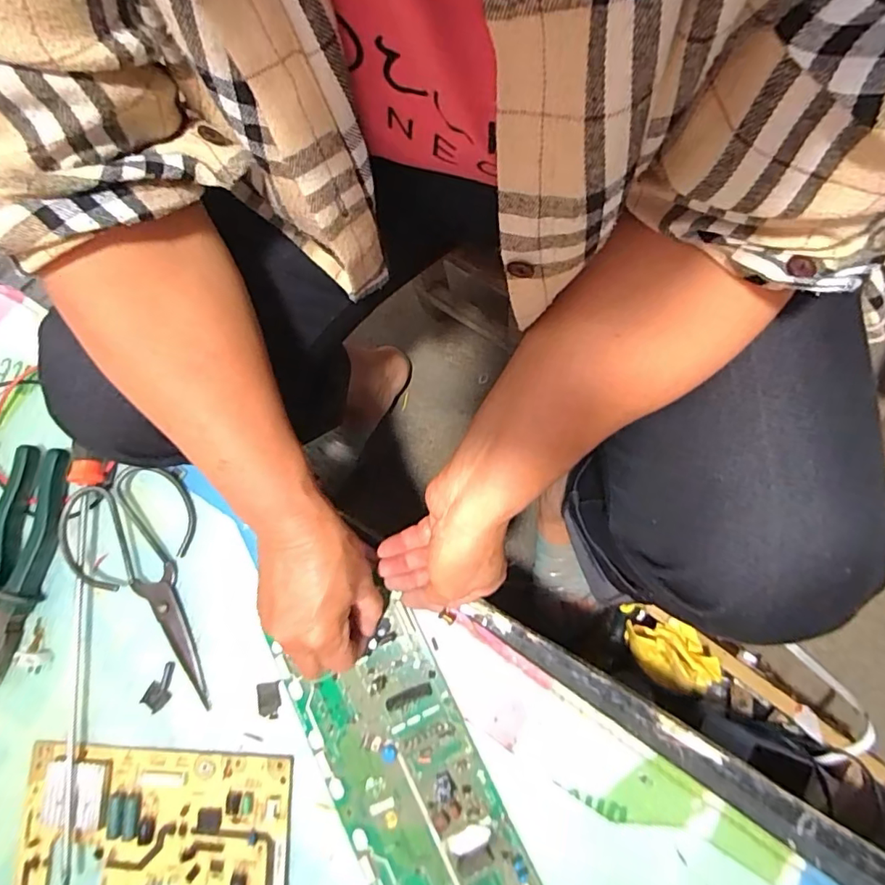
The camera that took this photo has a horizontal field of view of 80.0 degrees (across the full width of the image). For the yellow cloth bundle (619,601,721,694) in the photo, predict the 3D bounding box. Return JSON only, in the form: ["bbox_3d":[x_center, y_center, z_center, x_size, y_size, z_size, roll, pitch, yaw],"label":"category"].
[{"bbox_3d":[0.230,0.213,0.544,0.104,0.059,0.064,26,76,9],"label":"yellow cloth bundle"}]

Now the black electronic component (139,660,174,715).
[{"bbox_3d":[-0.223,0.194,0.418,0.020,0.004,0.037,30,77,10],"label":"black electronic component"}]

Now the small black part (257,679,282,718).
[{"bbox_3d":[-0.134,0.199,0.407,0.019,0.007,0.026,-7,73,0],"label":"small black part"}]

